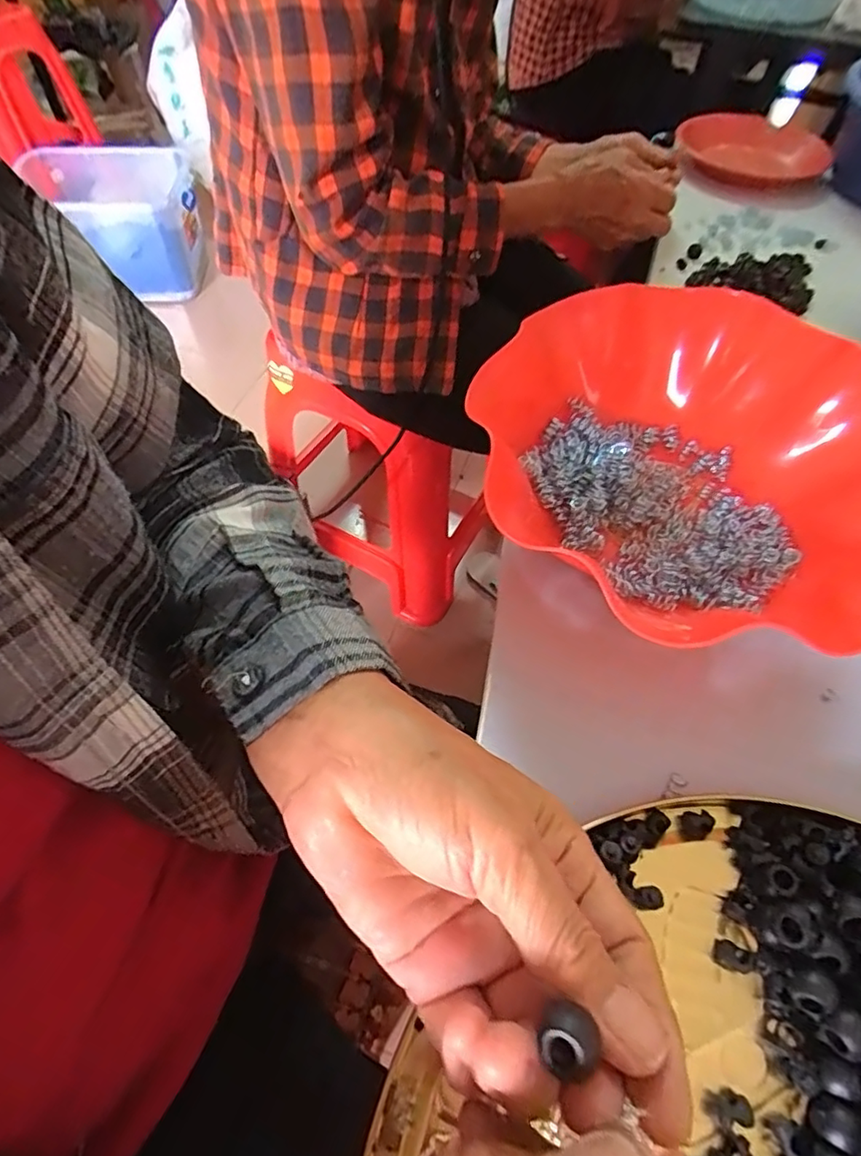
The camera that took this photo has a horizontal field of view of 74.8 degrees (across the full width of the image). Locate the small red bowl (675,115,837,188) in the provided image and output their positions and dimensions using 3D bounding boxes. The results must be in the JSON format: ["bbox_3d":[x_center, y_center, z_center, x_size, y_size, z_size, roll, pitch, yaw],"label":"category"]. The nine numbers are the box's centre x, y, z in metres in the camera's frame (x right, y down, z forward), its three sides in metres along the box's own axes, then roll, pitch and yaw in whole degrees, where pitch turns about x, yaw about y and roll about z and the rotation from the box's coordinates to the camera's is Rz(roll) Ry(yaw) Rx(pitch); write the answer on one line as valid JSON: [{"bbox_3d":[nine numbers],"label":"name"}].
[{"bbox_3d":[0.461,-0.612,0.816,0.197,0.047,0.237,26,56,13],"label":"small red bowl"}]

